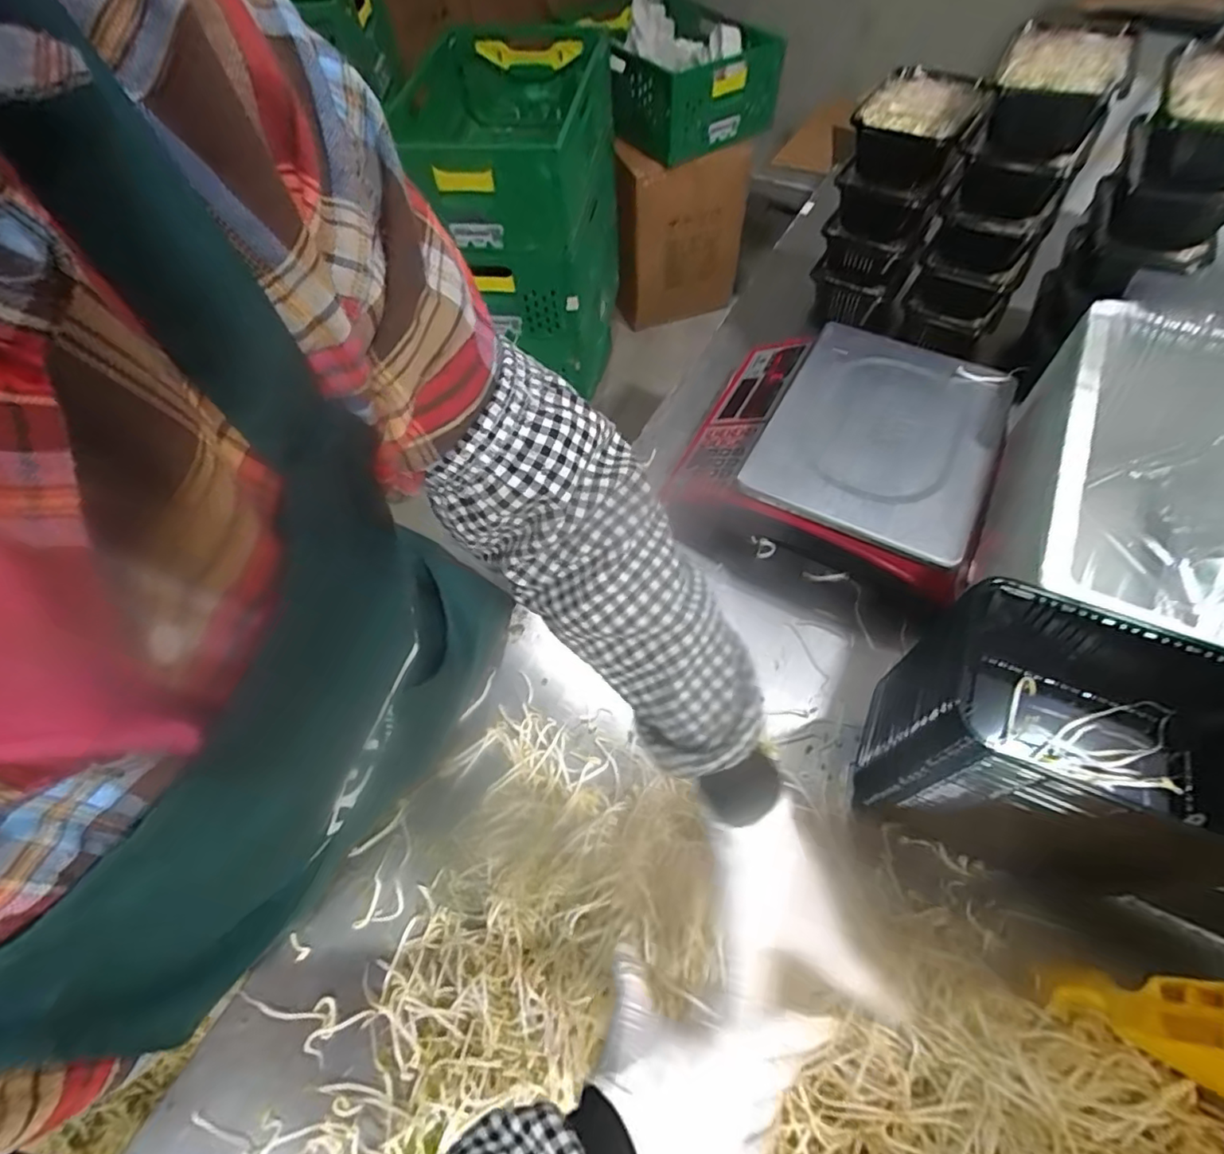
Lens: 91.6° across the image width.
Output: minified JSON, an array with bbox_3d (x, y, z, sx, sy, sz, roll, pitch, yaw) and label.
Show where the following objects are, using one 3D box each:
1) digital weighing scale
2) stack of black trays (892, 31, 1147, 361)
[{"bbox_3d":[0.244,-0.128,0.671,0.291,0.125,0.315,22,62,15],"label":"digital weighing scale"},{"bbox_3d":[0.451,-0.432,0.708,0.118,0.313,0.158,20,61,14],"label":"stack of black trays"}]

